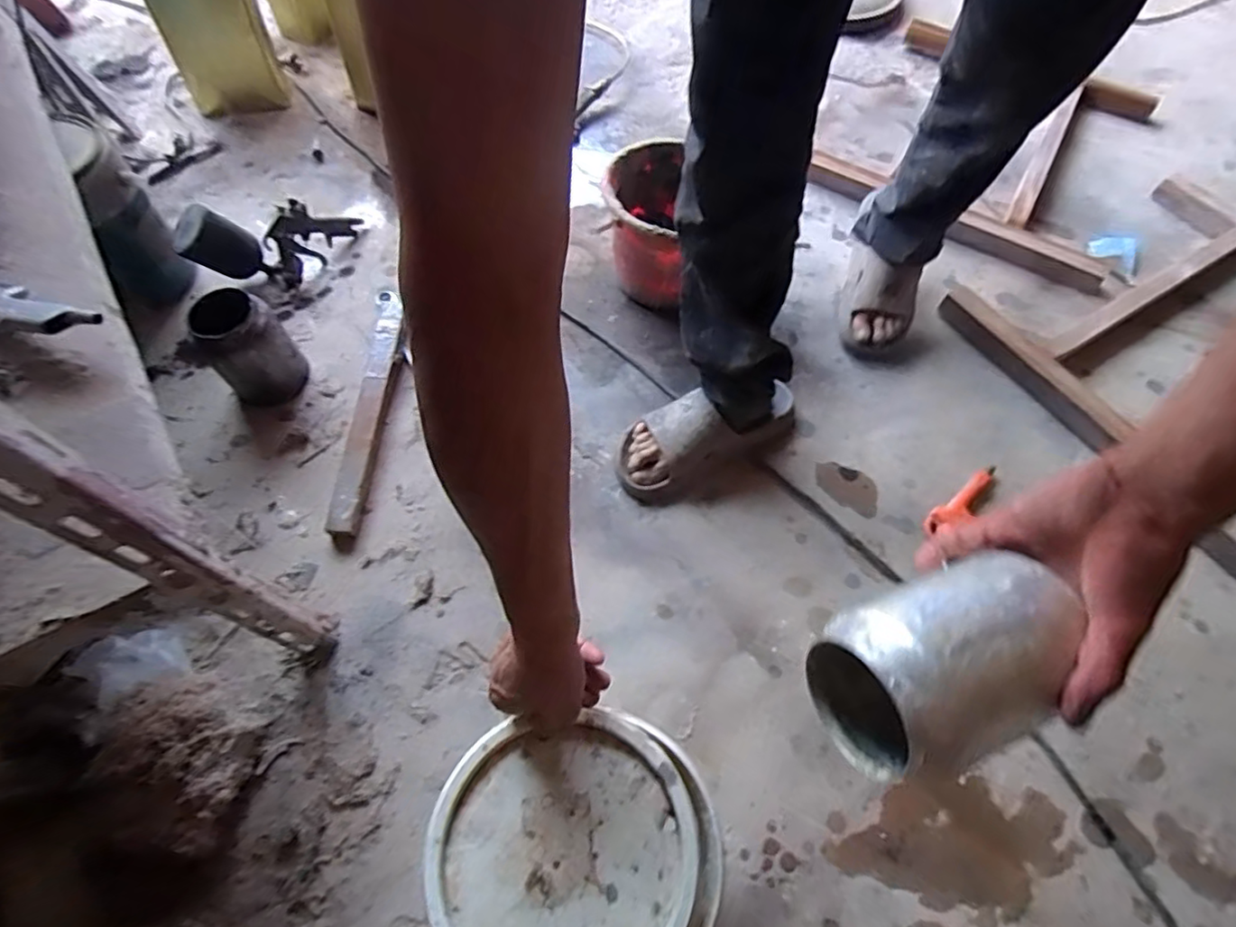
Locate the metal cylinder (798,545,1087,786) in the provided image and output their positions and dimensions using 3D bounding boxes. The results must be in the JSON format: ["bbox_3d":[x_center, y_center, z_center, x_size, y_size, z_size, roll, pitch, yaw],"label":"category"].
[{"bbox_3d":[0.193,0.120,0.363,0.135,0.095,0.093,-17,65,-12],"label":"metal cylinder"}]

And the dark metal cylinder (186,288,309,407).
[{"bbox_3d":[-0.497,-0.155,0.811,0.092,0.136,0.090,1,63,-3],"label":"dark metal cylinder"}]

